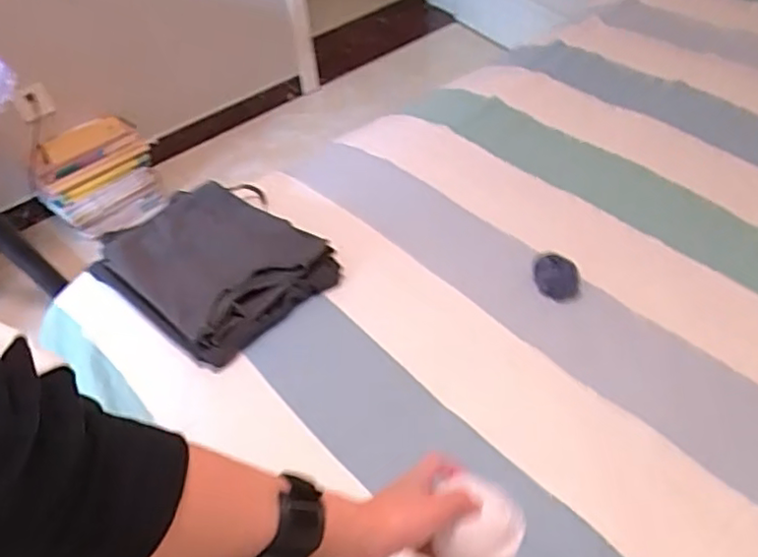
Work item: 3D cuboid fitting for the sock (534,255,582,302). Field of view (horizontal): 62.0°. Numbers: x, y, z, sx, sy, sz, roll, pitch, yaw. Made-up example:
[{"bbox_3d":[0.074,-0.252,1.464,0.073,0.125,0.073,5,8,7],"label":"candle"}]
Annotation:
[{"bbox_3d":[0.254,-0.002,0.902,0.067,0.067,0.054,6,46,11],"label":"sock"}]

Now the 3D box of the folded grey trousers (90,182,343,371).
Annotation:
[{"bbox_3d":[-0.255,-0.023,0.959,0.341,0.071,0.272,31,56,31],"label":"folded grey trousers"}]

